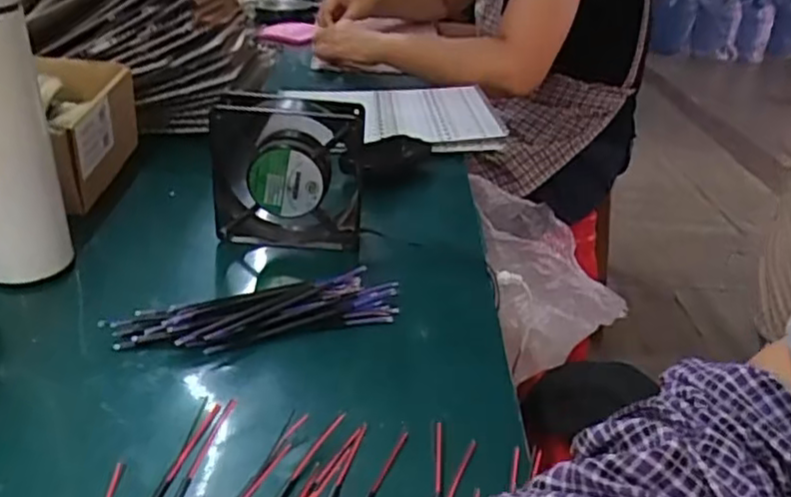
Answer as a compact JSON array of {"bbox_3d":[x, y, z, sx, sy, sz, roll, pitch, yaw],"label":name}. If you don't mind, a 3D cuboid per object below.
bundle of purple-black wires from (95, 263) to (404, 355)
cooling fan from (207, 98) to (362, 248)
[{"bbox_3d":[-0.098,0.046,0.496,0.198,0.015,0.058,-8,31,-22],"label":"bundle of purple-black wires"},{"bbox_3d":[-0.091,-0.064,0.581,0.124,0.120,0.048,4,28,-1],"label":"cooling fan"}]

